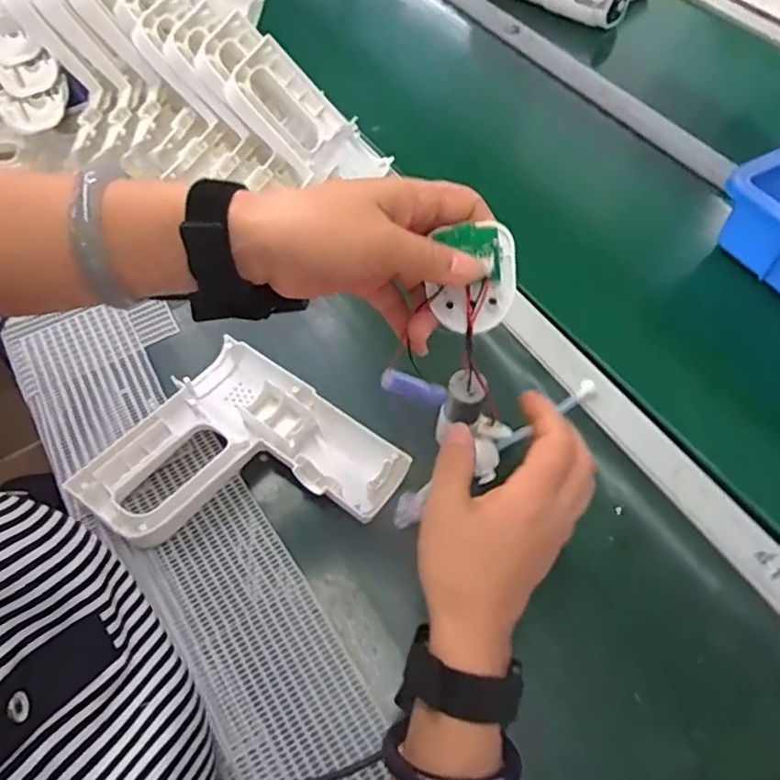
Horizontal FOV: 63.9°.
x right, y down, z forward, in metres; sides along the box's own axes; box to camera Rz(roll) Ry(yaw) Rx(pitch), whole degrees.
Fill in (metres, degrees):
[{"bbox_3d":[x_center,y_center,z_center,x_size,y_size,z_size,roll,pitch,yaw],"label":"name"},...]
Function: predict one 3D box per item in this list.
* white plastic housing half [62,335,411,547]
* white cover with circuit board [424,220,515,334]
[{"bbox_3d":[-0.119,0.069,0.500,0.203,0.028,0.182,33,61,19],"label":"white plastic housing half"},{"bbox_3d":[0.044,-0.059,0.337,0.044,0.057,0.009,-1,16,13],"label":"white cover with circuit board"}]

